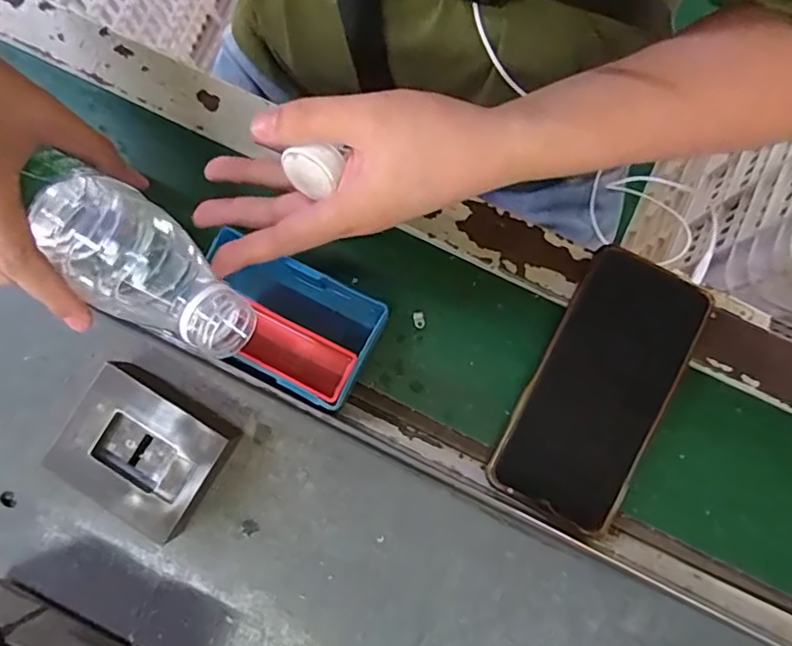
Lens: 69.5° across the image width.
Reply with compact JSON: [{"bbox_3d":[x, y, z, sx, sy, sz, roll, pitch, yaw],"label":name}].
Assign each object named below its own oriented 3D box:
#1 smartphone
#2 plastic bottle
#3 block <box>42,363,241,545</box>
[{"bbox_3d":[0.123,0.038,0.345,0.076,0.011,0.159,27,85,7],"label":"smartphone"},{"bbox_3d":[-0.126,-0.027,0.283,0.124,0.060,0.056,34,79,18],"label":"plastic bottle"},{"bbox_3d":[-0.136,0.070,0.317,0.083,0.032,0.070,30,85,5],"label":"block"}]

